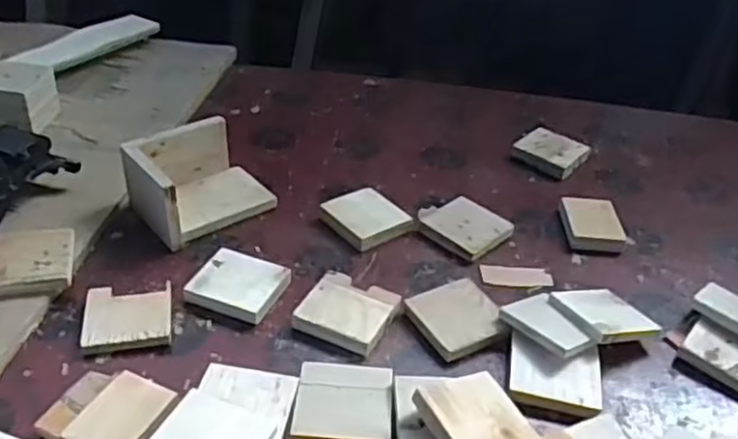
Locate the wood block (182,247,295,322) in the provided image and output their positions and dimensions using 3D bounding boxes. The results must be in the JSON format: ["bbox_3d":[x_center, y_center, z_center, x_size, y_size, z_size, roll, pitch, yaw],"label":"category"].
[{"bbox_3d":[-0.144,0.071,0.785,0.093,0.018,0.080,16,37,13],"label":"wood block"}]

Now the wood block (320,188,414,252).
[{"bbox_3d":[-0.005,-0.003,0.901,0.086,0.025,0.088,-21,44,-32],"label":"wood block"}]

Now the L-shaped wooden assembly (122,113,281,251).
[{"bbox_3d":[-0.215,-0.053,0.891,0.153,0.082,0.124,-25,46,-35],"label":"L-shaped wooden assembly"}]

